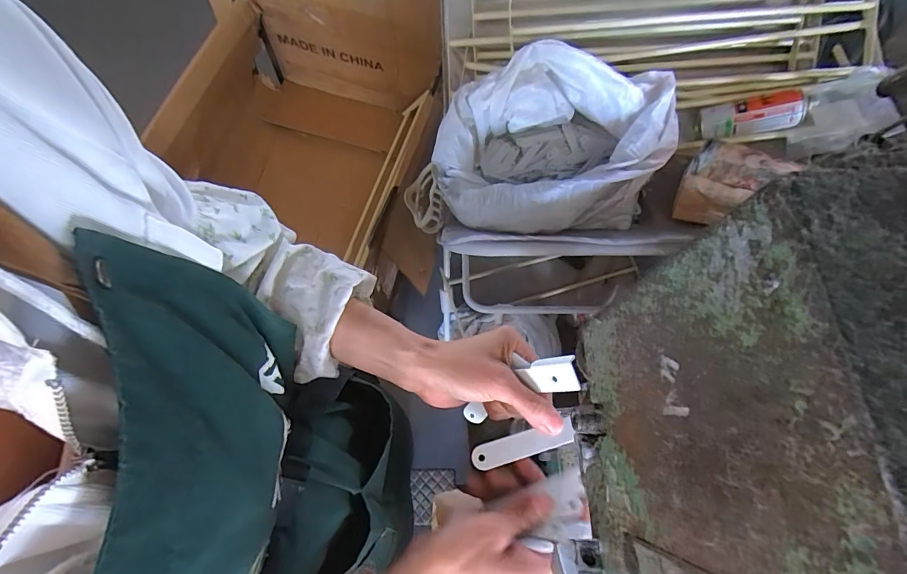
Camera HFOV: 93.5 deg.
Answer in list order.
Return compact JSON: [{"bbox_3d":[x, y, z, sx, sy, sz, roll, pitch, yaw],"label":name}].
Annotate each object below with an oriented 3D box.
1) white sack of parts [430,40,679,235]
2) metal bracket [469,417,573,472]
[{"bbox_3d":[0.151,-0.206,0.691,0.359,0.205,0.260,5,69,0],"label":"white sack of parts"},{"bbox_3d":[0.052,0.116,0.316,0.078,0.005,0.018,-17,65,-5],"label":"metal bracket"}]

